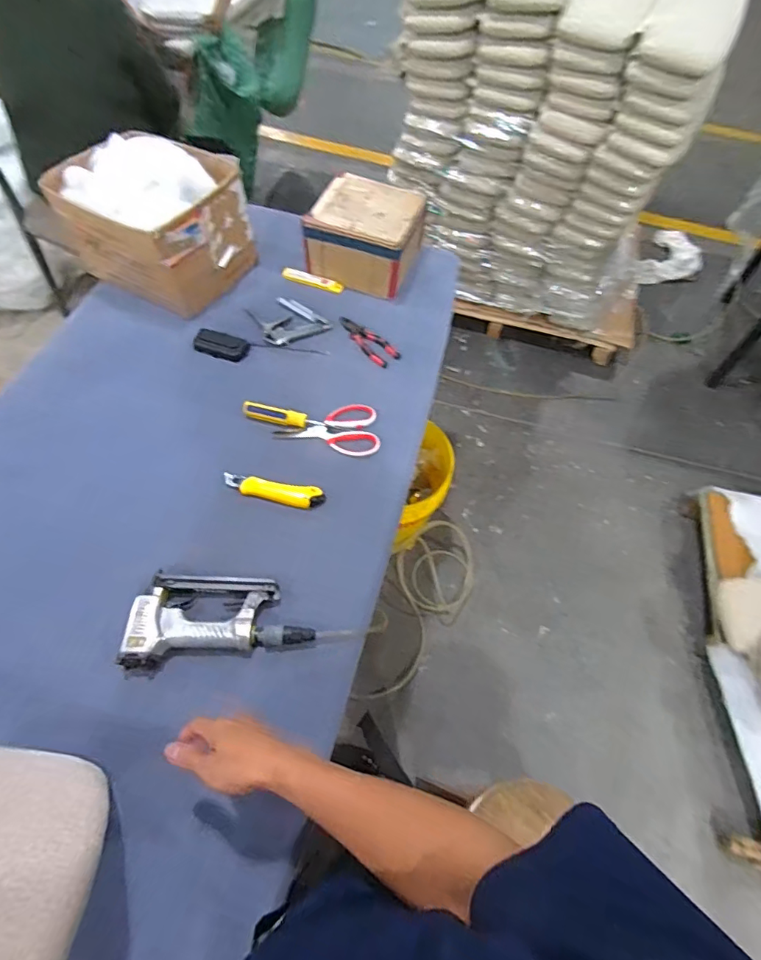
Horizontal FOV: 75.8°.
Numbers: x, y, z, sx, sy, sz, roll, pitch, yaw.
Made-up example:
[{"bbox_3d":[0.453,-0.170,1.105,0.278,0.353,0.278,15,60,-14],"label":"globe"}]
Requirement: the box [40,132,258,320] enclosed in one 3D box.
[{"bbox_3d":[-0.446,-0.523,0.992,0.293,0.217,0.272,30,61,14],"label":"box"}]

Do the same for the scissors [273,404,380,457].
[{"bbox_3d":[-0.089,-0.101,0.898,0.180,0.010,0.112,9,58,1],"label":"scissors"}]

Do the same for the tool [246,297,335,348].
[{"bbox_3d":[-0.189,-0.337,1.026,0.141,0.016,0.114,-25,63,-18],"label":"tool"}]

